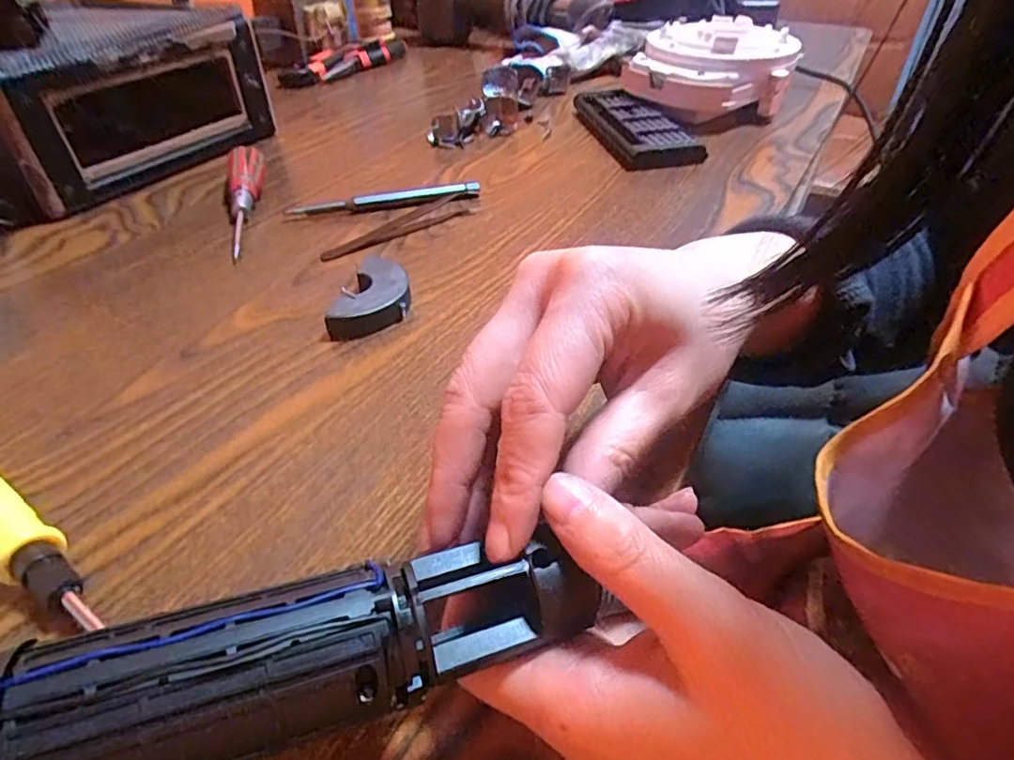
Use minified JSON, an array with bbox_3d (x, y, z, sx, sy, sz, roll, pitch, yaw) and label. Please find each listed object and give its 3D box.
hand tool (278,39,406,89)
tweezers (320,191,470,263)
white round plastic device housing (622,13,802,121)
[{"bbox_3d":[-0.192,-0.392,0.714,0.190,0.028,0.055,-33,51,-31],"label":"hand tool"},{"bbox_3d":[-0.074,-0.105,0.397,0.113,0.007,0.024,-31,50,-30],"label":"tweezers"},{"bbox_3d":[0.192,-0.292,0.554,0.142,0.070,0.137,15,44,17],"label":"white round plastic device housing"}]

